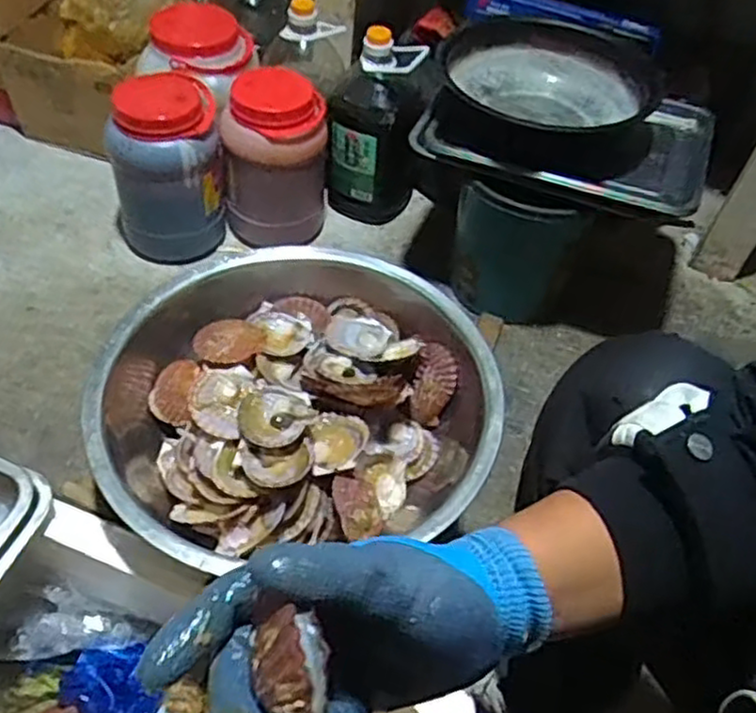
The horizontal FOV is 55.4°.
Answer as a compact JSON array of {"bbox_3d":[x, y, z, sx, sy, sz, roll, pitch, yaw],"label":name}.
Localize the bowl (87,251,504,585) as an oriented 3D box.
[{"bbox_3d":[-0.080,0.046,0.712,0.366,0.102,0.333,3,49,-4],"label":"bowl"}]

